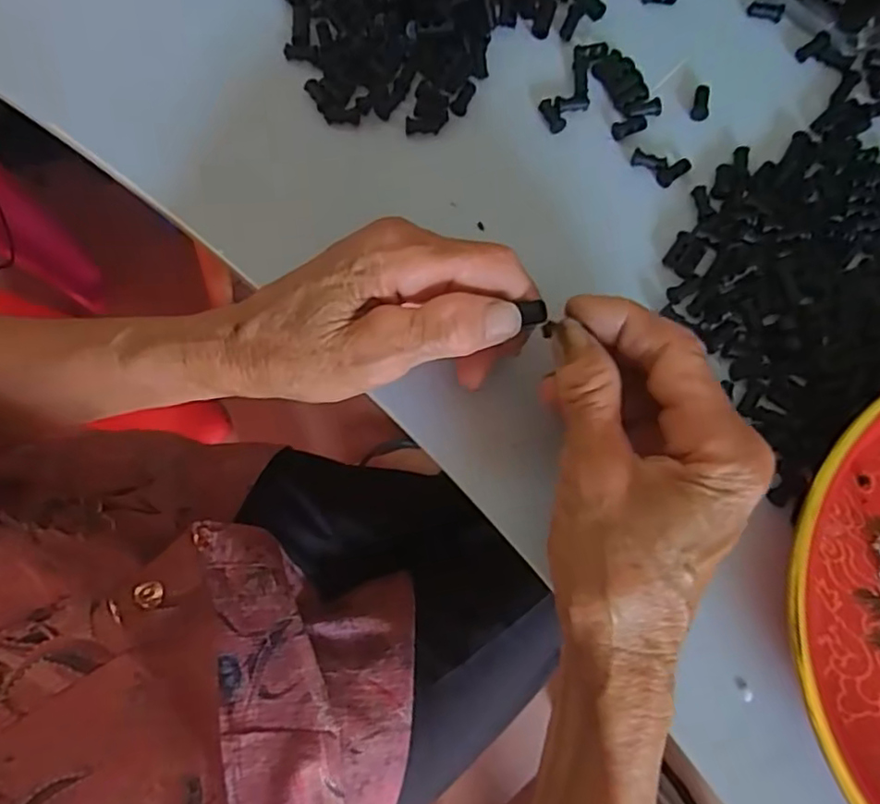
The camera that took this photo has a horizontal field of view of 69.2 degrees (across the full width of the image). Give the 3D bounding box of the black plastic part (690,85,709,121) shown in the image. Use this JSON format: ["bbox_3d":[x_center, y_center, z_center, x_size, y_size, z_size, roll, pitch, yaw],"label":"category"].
[{"bbox_3d":[0.125,-0.143,0.305,0.008,0.006,0.016,13,78,4],"label":"black plastic part"}]

